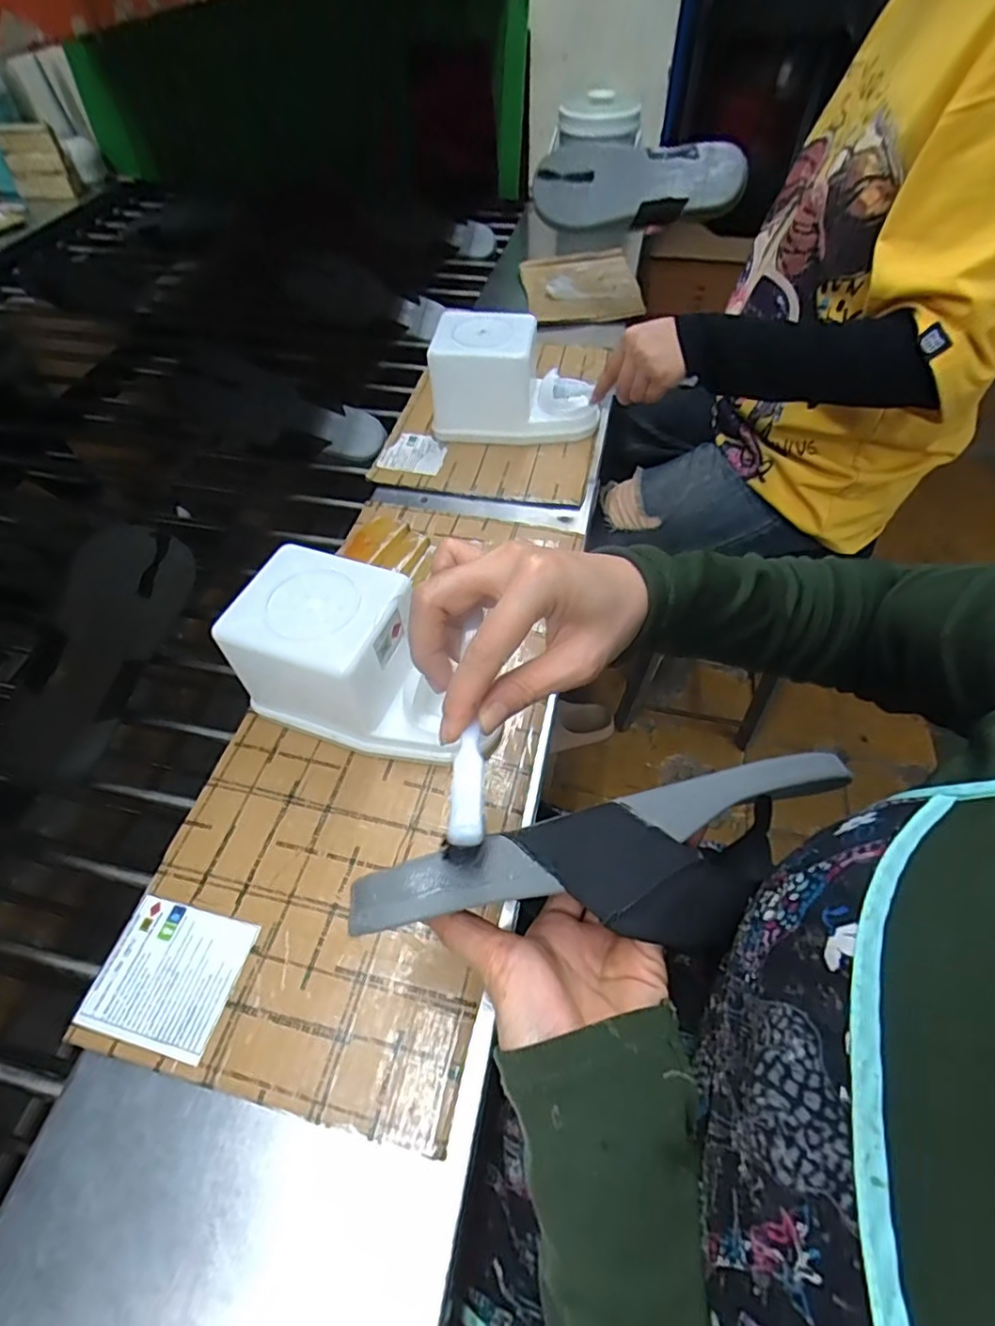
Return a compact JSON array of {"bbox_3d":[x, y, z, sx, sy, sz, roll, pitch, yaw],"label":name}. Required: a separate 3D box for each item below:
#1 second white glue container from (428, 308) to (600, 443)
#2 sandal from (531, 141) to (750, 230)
[{"bbox_3d":[0.022,-0.319,0.662,0.186,0.112,0.086,5,54,5],"label":"second white glue container"},{"bbox_3d":[0.164,-0.604,0.744,0.255,0.083,0.078,28,60,23],"label":"sandal"}]

